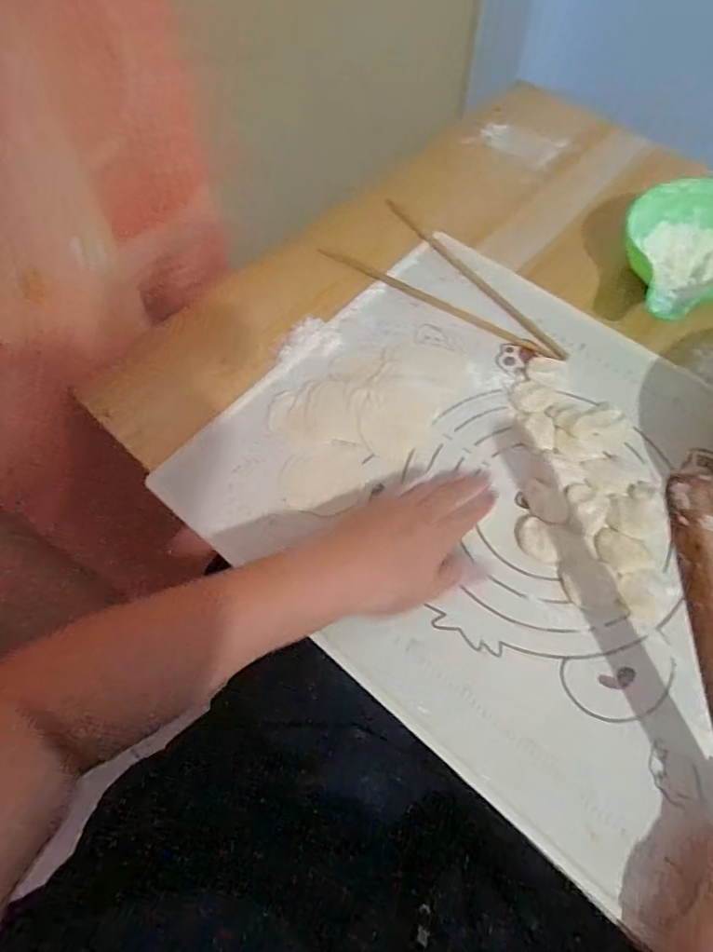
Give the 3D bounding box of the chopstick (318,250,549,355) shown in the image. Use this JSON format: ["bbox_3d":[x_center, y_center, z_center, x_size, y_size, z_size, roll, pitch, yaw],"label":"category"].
[{"bbox_3d":[0.074,-0.174,0.547,0.241,0.007,0.013,29,66,13],"label":"chopstick"}]

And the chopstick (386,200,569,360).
[{"bbox_3d":[0.115,-0.202,0.559,0.011,0.006,0.258,-34,68,-17],"label":"chopstick"}]

